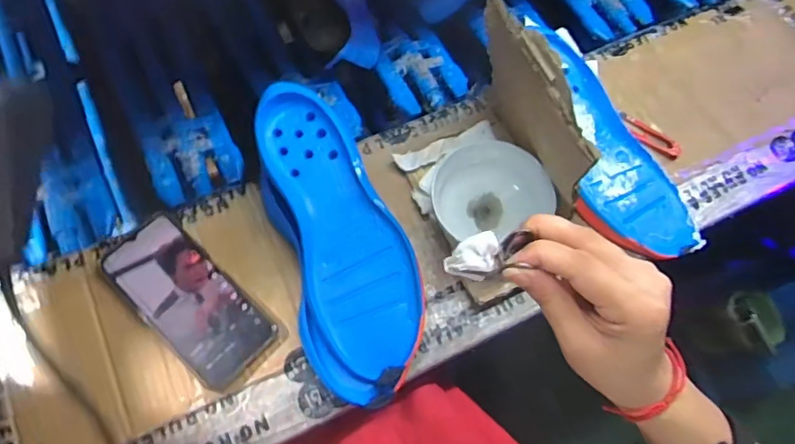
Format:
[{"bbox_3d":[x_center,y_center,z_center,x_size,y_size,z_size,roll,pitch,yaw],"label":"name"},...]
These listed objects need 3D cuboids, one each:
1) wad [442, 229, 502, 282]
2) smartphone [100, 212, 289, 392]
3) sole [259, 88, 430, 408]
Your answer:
[{"bbox_3d":[0.046,0.022,0.329,0.029,0.025,0.023,-23,71,-12],"label":"wad"},{"bbox_3d":[-0.186,0.070,0.494,0.169,0.017,0.076,42,72,13],"label":"smartphone"},{"bbox_3d":[-0.050,0.013,0.476,0.104,0.033,0.273,-18,83,-10],"label":"sole"}]

